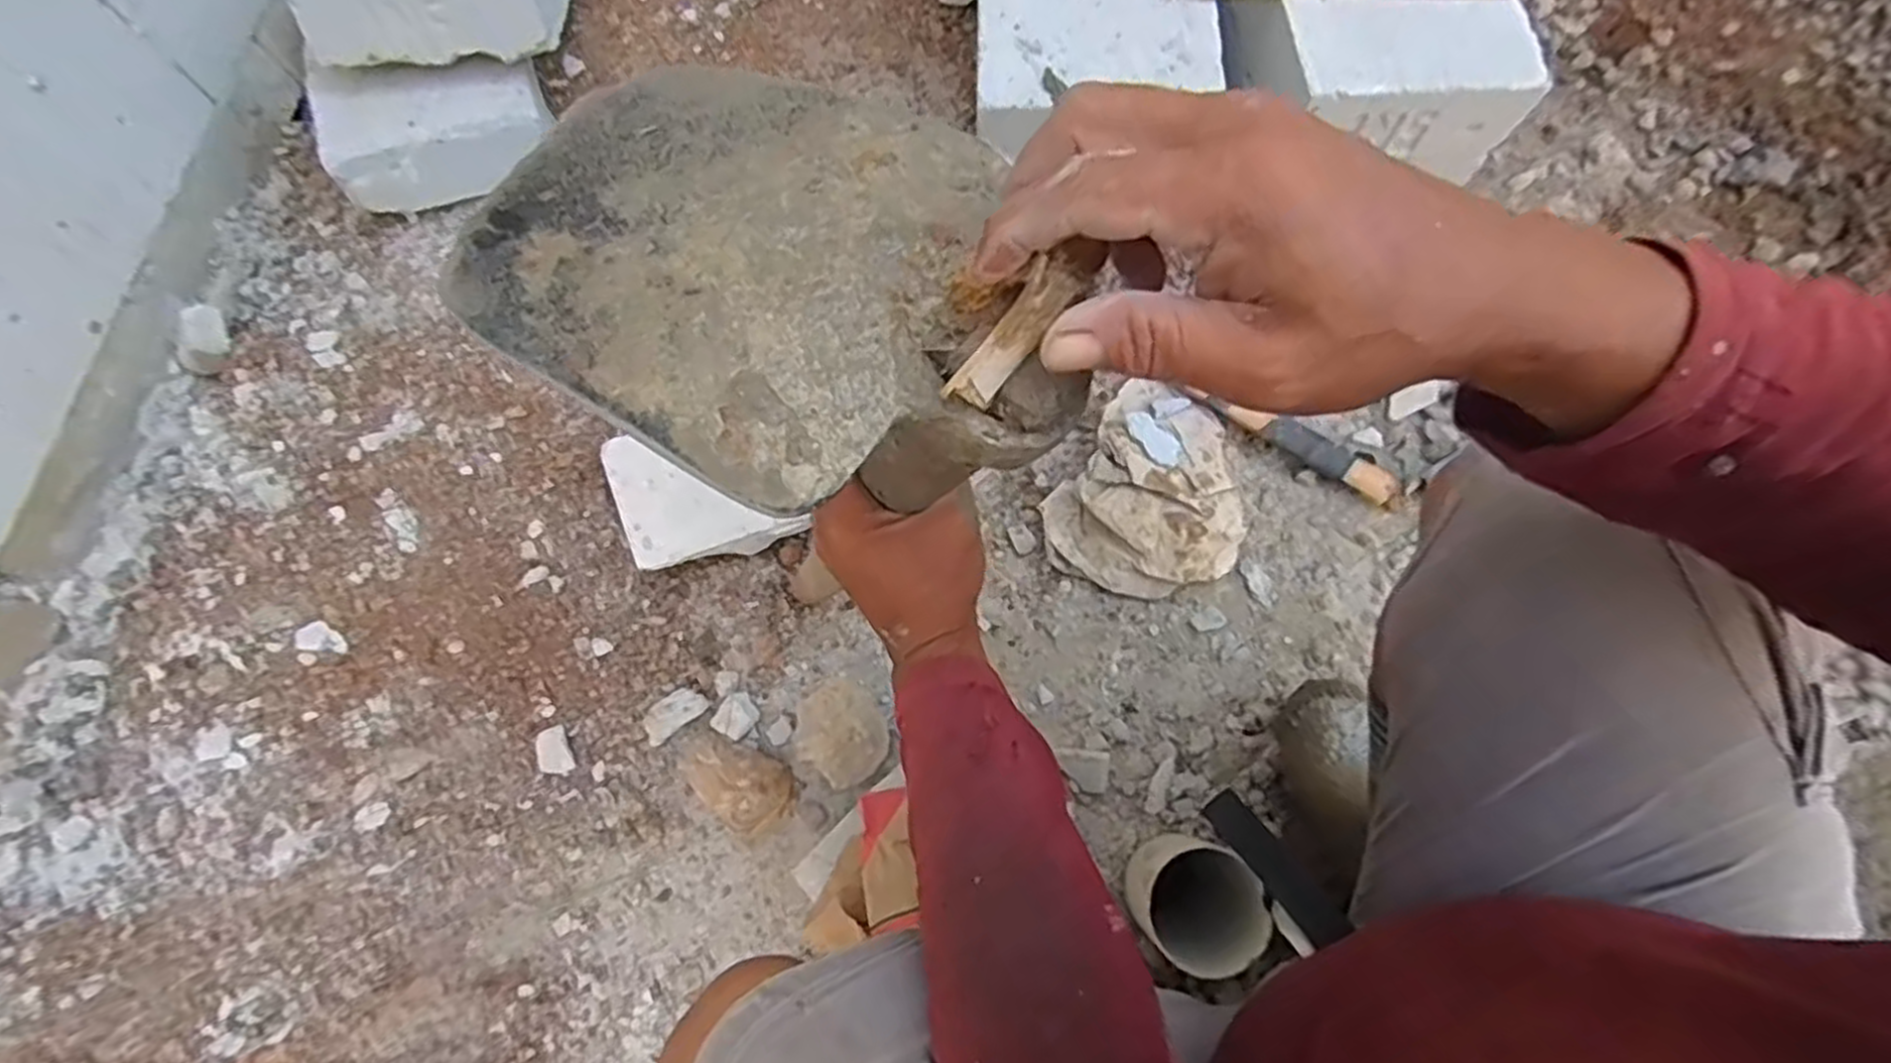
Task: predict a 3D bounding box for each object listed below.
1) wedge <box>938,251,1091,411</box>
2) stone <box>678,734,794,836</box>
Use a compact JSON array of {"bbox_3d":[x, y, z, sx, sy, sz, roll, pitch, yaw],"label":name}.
[{"bbox_3d":[0.022,-0.062,0.249,0.014,0.007,0.054,40,94,14],"label":"wedge"},{"bbox_3d":[-0.196,0.227,0.741,0.102,0.039,0.068,43,78,14],"label":"stone"}]

